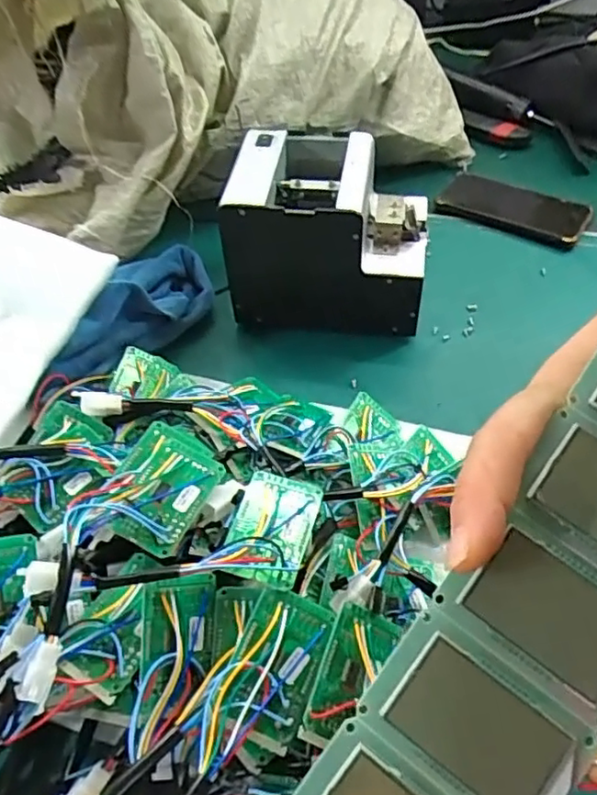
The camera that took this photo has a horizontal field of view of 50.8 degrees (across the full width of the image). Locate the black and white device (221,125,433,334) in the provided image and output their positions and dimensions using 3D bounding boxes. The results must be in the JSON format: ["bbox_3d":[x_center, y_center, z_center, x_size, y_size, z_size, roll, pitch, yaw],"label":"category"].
[{"bbox_3d":[0.026,-0.157,0.609,0.191,0.132,0.145,5,54,4],"label":"black and white device"}]

